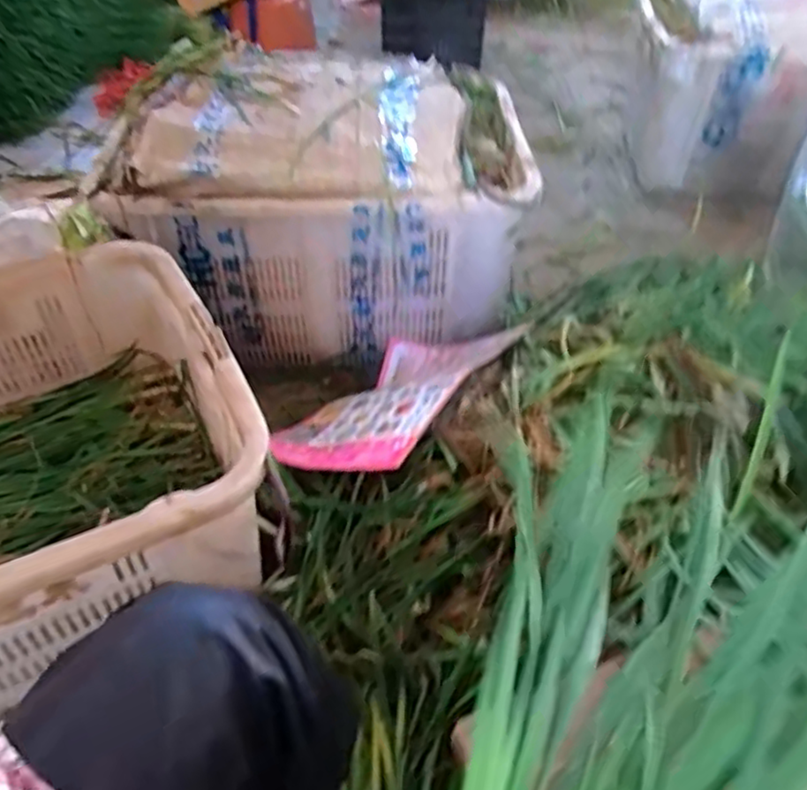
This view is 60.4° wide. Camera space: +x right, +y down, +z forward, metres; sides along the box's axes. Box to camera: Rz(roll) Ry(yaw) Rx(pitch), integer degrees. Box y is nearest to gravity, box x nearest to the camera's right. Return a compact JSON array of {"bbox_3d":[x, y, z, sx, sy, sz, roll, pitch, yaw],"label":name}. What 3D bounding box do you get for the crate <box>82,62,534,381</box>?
[{"bbox_3d":[-0.126,-0.319,1.222,0.627,0.386,0.420,-2,45,-3],"label":"crate"}]

